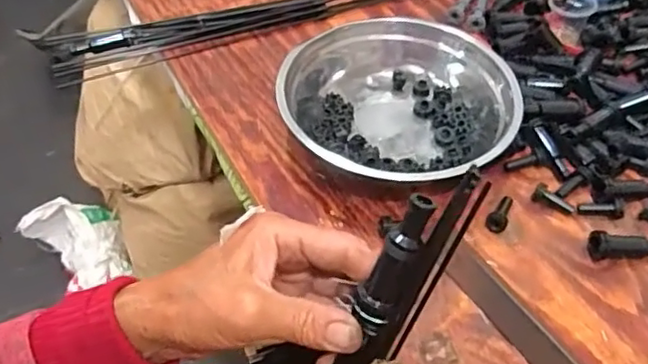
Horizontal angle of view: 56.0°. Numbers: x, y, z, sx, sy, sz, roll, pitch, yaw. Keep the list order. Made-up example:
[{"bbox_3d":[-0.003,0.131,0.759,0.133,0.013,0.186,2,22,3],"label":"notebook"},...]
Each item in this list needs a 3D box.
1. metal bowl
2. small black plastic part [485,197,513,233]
[{"bbox_3d":[0.064,-0.076,0.586,0.207,0.063,0.198,1,50,-1],"label":"metal bowl"},{"bbox_3d":[0.156,0.026,0.541,0.018,0.011,0.042,19,52,14],"label":"small black plastic part"}]

